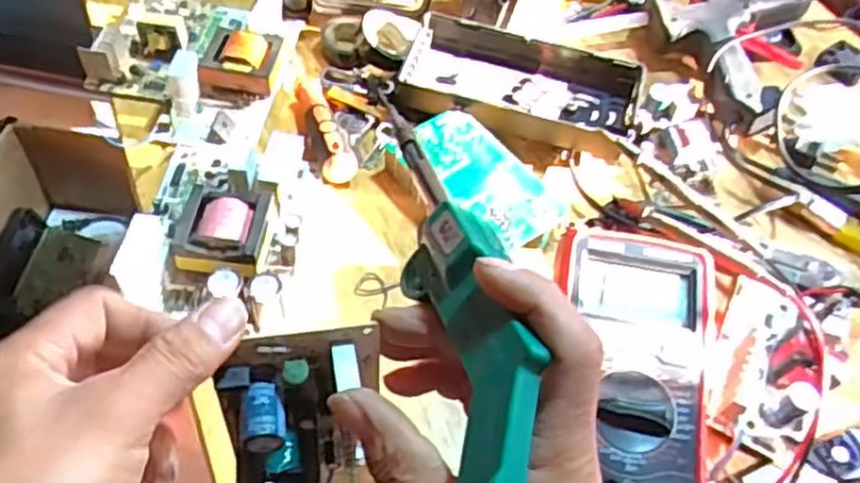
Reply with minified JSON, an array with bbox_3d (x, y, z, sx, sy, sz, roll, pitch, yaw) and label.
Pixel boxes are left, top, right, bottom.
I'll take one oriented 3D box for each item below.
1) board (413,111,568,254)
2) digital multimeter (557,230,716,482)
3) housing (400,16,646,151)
[{"bbox_3d":[0.039,-0.046,0.525,0.069,0.014,0.119,-38,66,-25],"label":"board"},{"bbox_3d":[0.111,0.080,0.402,0.087,0.038,0.180,8,53,0],"label":"digital multimeter"},{"bbox_3d":[0.073,-0.123,0.582,0.178,0.037,0.095,15,53,6],"label":"housing"}]

